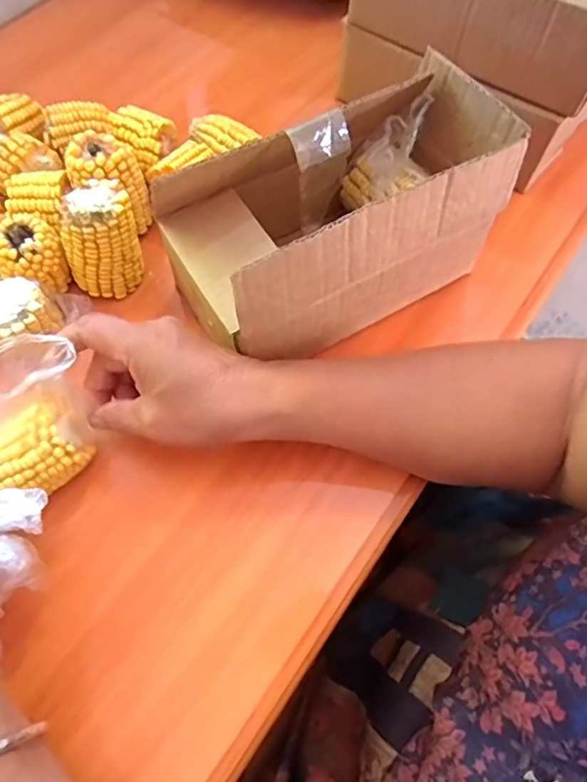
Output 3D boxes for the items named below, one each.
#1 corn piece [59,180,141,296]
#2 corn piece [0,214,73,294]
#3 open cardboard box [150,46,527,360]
[{"bbox_3d":[-0.141,-0.113,0.396,0.054,0.069,0.054,1,65,-1],"label":"corn piece"},{"bbox_3d":[-0.193,-0.098,0.396,0.045,0.047,0.043,-33,70,-15],"label":"corn piece"},{"bbox_3d":[0.032,-0.121,0.370,0.214,0.106,0.116,-31,70,-15],"label":"open cardboard box"}]

